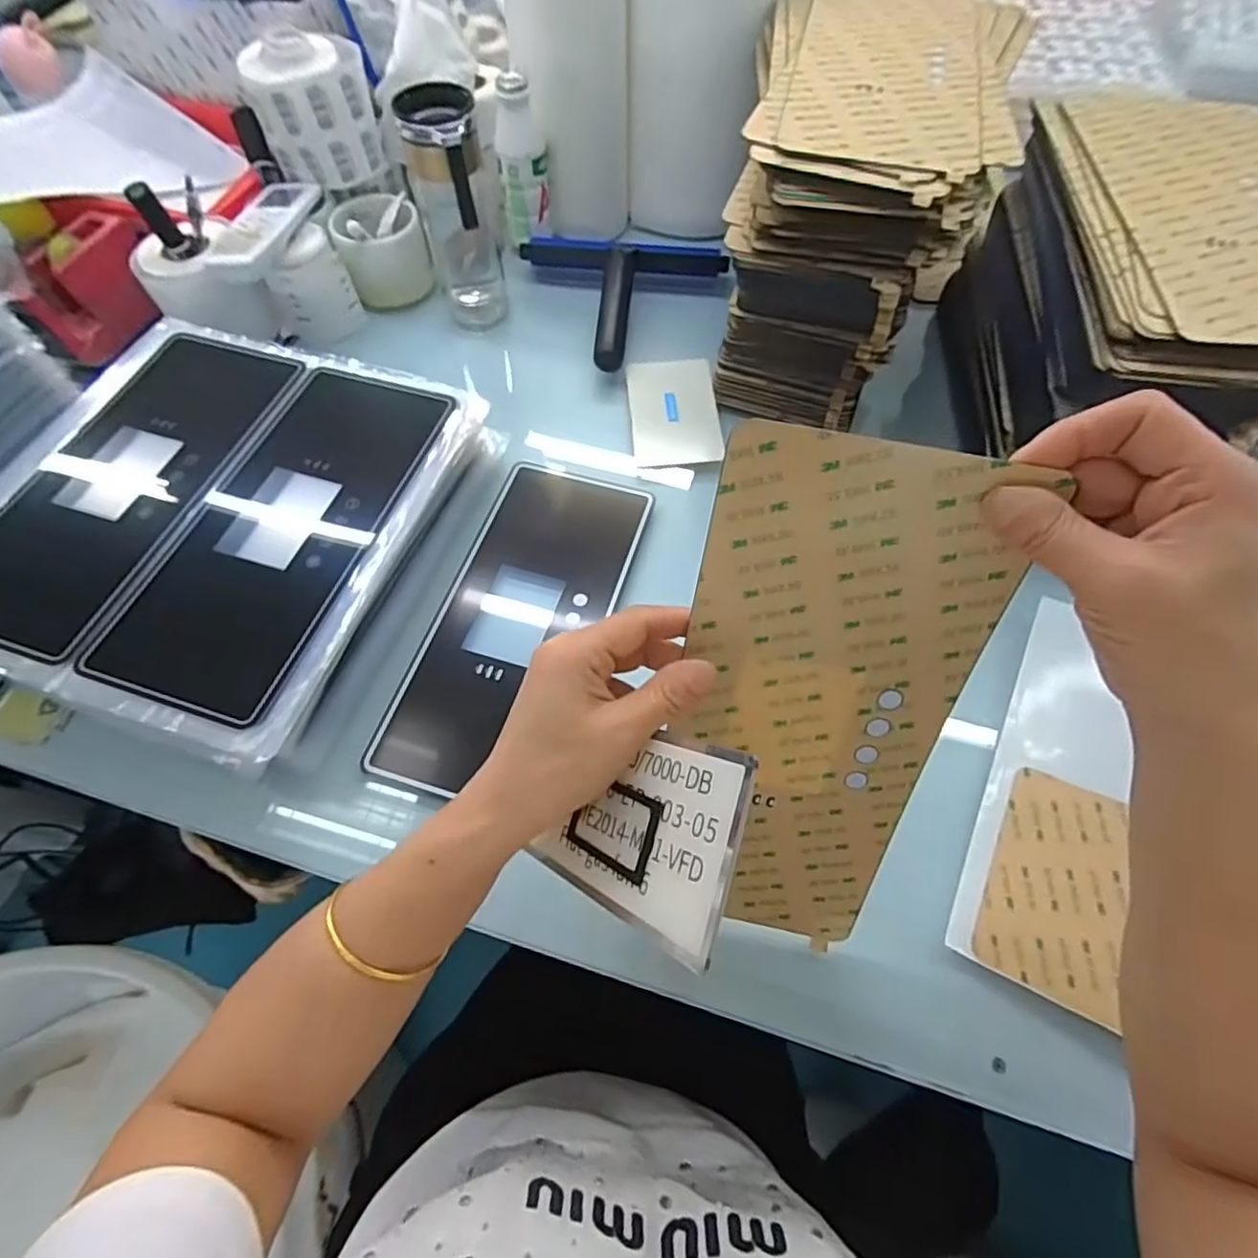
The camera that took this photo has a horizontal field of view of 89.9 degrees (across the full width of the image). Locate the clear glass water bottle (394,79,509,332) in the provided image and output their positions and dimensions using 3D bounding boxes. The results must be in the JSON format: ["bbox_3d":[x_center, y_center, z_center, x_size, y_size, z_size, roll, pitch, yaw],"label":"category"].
[{"bbox_3d":[-0.156,-0.371,0.581,0.066,0.184,0.062,-10,63,-5],"label":"clear glass water bottle"}]

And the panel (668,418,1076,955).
[{"bbox_3d":[0.086,0.050,0.309,0.126,0.280,0.011,9,32,2],"label":"panel"}]

